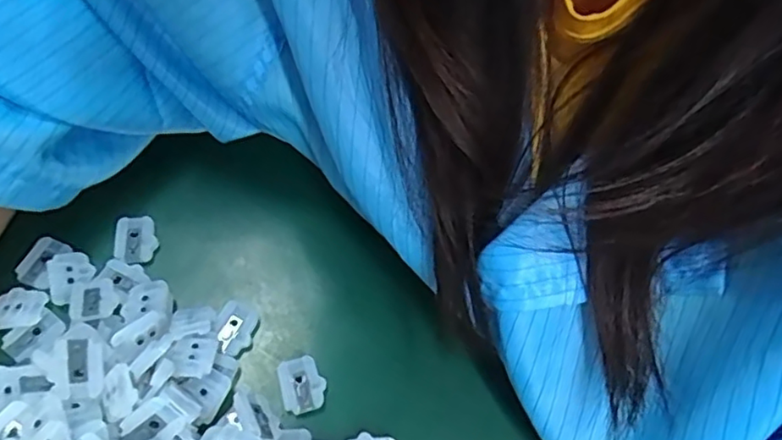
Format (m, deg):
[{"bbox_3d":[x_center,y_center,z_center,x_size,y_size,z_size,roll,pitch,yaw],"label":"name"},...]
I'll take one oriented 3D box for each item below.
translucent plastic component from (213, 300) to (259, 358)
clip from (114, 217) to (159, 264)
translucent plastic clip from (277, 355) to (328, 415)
[{"bbox_3d":[-0.065,0.045,0.251,0.016,0.007,0.020,24,62,9],"label":"translucent plastic component"},{"bbox_3d":[-0.113,0.009,0.268,0.017,0.004,0.021,-3,61,-6],"label":"clip"},{"bbox_3d":[-0.036,0.066,0.243,0.017,0.004,0.021,-11,62,-10],"label":"translucent plastic clip"}]

